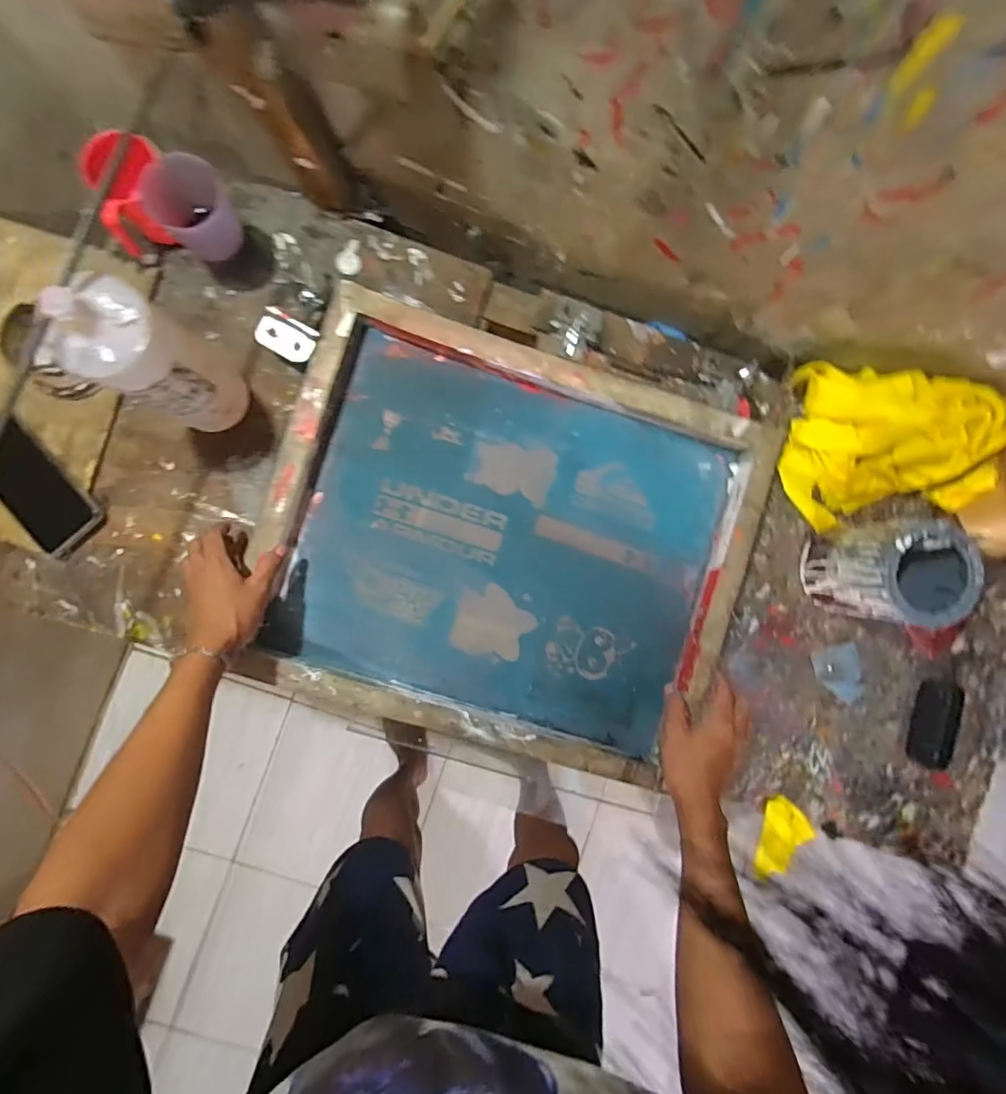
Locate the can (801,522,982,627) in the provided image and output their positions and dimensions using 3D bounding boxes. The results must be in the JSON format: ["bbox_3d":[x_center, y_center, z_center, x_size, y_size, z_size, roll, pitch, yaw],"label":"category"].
[{"bbox_3d":[0.443,0.029,0.609,0.101,0.142,0.104,0,90,-4],"label":"can"}]

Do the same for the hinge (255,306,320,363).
[{"bbox_3d":[-0.245,-0.240,0.589,0.065,0.015,0.042,26,88,-4],"label":"hinge"}]

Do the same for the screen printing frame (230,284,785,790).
[{"bbox_3d":[0.016,-0.007,0.614,0.534,0.049,0.458,17,89,-4],"label":"screen printing frame"}]

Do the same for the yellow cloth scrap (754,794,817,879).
[{"bbox_3d":[0.344,0.368,0.657,0.092,0.005,0.065,-39,82,-9],"label":"yellow cloth scrap"}]

